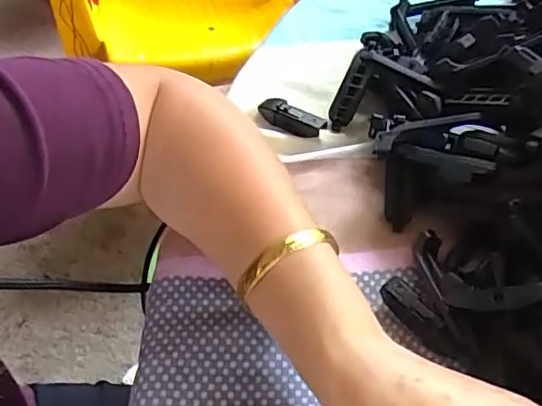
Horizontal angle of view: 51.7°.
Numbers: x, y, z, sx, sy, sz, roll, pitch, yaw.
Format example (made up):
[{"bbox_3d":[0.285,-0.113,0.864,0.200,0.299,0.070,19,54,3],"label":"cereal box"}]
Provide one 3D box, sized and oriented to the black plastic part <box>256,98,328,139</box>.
[{"bbox_3d":[0.014,-0.061,0.392,0.048,0.009,0.016,28,57,20],"label":"black plastic part"}]

